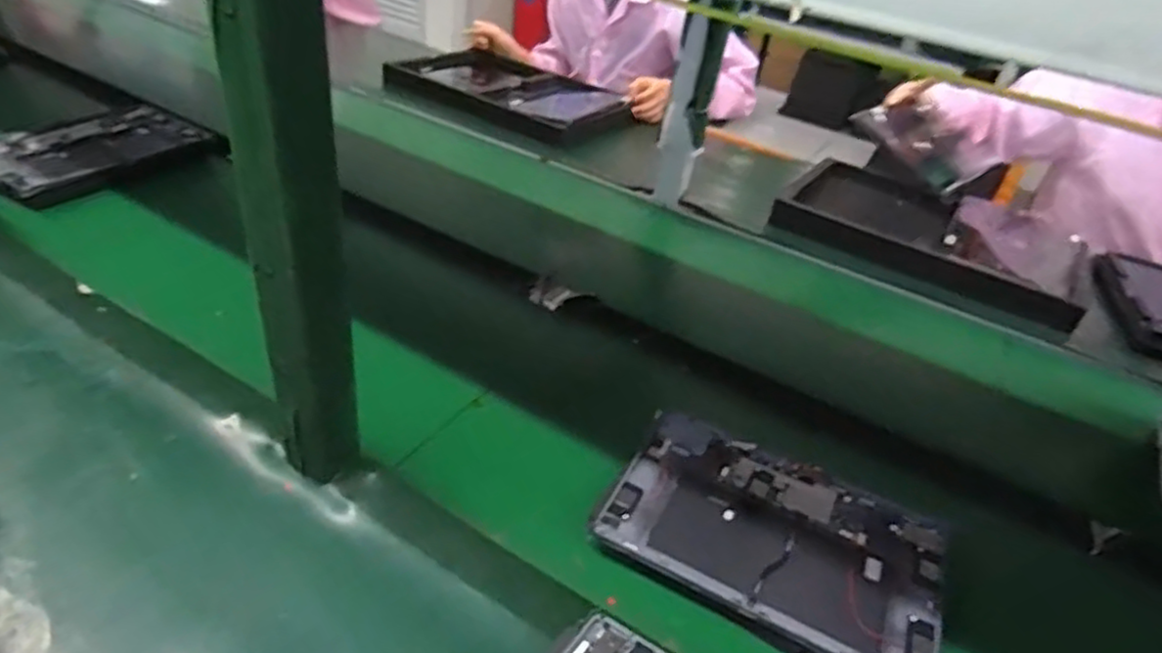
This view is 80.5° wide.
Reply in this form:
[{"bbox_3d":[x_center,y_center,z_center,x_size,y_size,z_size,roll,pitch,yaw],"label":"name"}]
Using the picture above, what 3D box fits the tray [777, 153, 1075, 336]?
[{"bbox_3d":[0.537,-0.154,1.064,0.423,0.039,0.289,28,39,24],"label":"tray"}]

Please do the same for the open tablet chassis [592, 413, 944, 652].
[{"bbox_3d":[0.155,0.172,0.559,0.253,0.030,0.169,23,38,18],"label":"open tablet chassis"}]

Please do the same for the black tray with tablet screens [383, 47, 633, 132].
[{"bbox_3d":[-0.131,-0.491,1.419,0.458,0.047,0.390,23,38,18],"label":"black tray with tablet screens"}]

